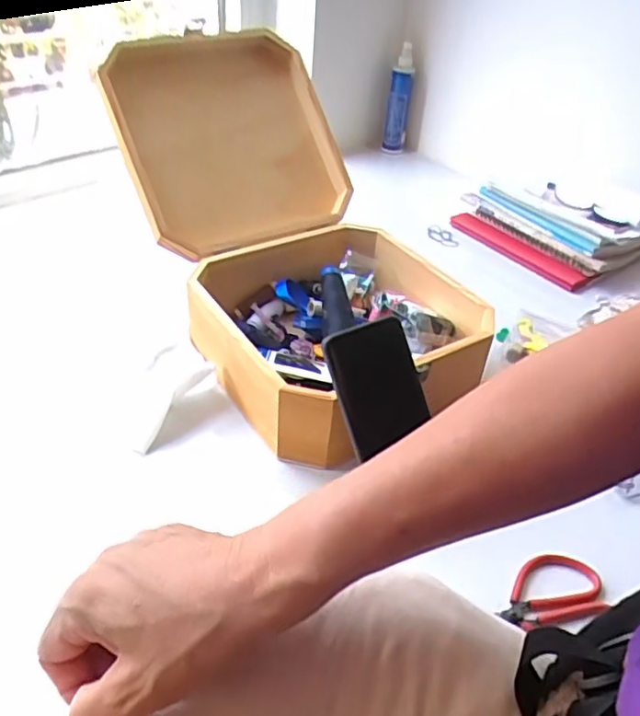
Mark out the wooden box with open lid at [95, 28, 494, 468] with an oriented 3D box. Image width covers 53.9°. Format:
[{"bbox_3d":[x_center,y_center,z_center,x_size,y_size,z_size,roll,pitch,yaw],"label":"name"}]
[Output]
[{"bbox_3d":[-0.022,-0.137,0.632,0.244,0.225,0.412,-20,46,-28],"label":"wooden box with open lid"}]

